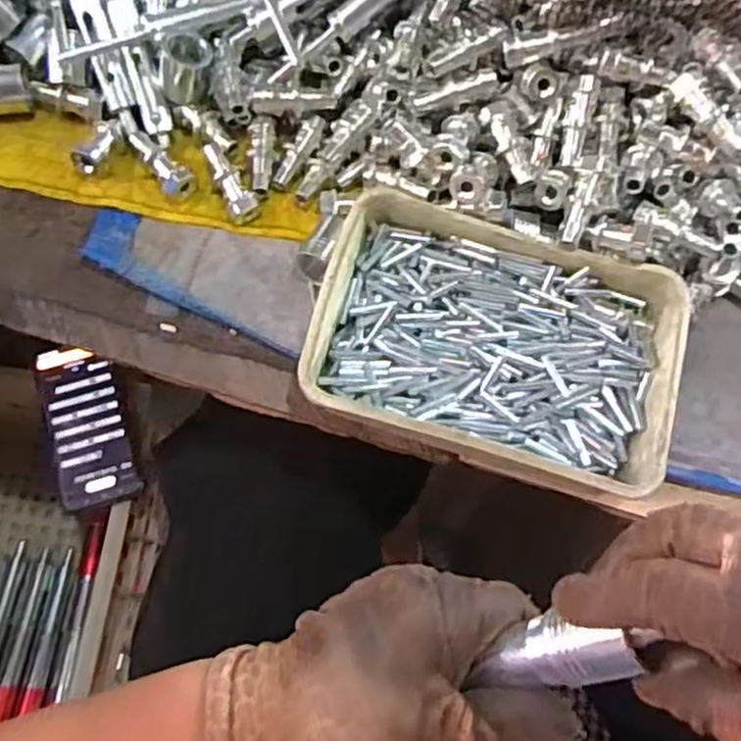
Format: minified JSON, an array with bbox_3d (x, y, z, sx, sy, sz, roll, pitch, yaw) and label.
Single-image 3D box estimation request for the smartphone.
[{"bbox_3d":[-0.265,0.050,0.669,0.068,0.014,0.150,-12,79,-13],"label":"smartphone"}]

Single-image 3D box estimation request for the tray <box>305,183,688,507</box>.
[{"bbox_3d":[0.071,-0.016,0.409,0.202,0.042,0.137,16,73,1],"label":"tray"}]

